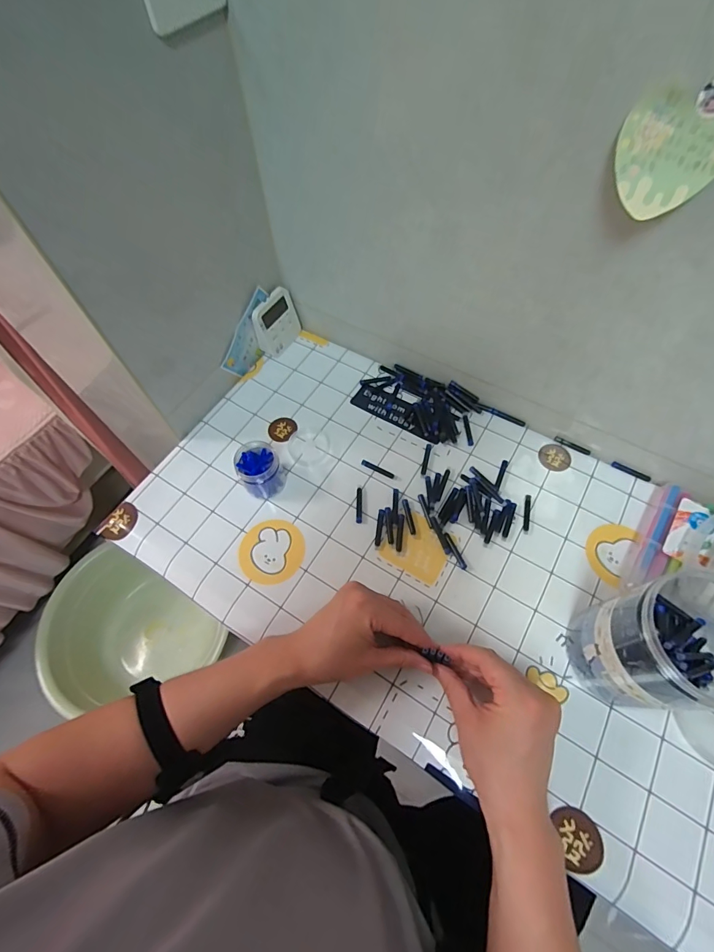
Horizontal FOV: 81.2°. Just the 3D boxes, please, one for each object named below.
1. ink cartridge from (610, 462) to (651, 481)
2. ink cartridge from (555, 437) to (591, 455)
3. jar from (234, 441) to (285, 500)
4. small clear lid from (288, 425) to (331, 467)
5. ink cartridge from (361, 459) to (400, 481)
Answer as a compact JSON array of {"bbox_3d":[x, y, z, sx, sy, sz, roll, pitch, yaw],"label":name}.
[{"bbox_3d":[0.349,-0.007,0.529,0.047,0.007,0.007,28,66,14],"label":"ink cartridge"},{"bbox_3d":[0.286,-0.040,0.552,0.047,0.006,0.006,27,66,14],"label":"ink cartridge"},{"bbox_3d":[-0.118,-0.007,0.510,0.050,0.055,0.052,0,62,0],"label":"jar"},{"bbox_3d":[-0.064,-0.042,0.561,0.054,0.004,0.061,-4,62,-1],"label":"small clear lid"},{"bbox_3d":[0.031,-0.007,0.537,0.055,0.004,0.008,26,65,13],"label":"ink cartridge"}]

